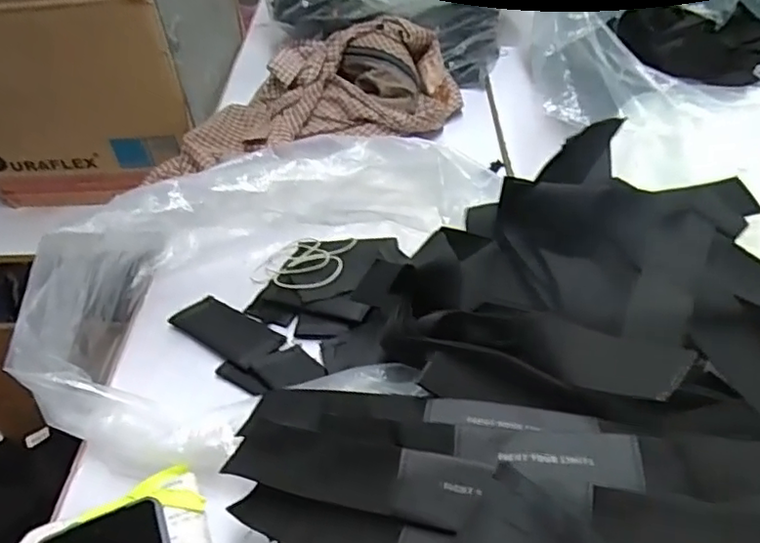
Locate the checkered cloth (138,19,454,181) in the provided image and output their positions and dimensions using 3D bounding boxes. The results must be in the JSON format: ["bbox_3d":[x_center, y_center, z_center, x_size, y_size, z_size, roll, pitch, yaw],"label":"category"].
[{"bbox_3d":[-0.084,-0.208,0.767,0.265,0.109,0.329,18,46,23],"label":"checkered cloth"}]

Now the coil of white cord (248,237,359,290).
[{"bbox_3d":[-0.080,-0.007,0.613,0.093,0.017,0.083,7,42,12],"label":"coil of white cord"}]

